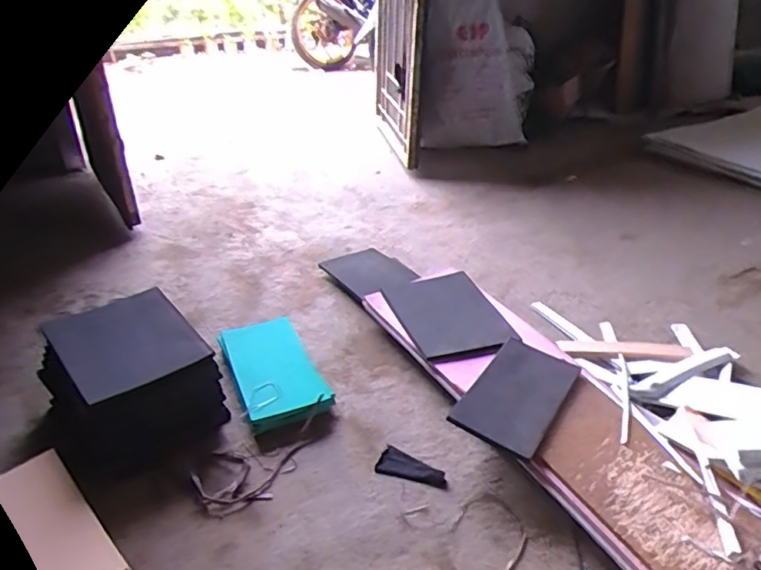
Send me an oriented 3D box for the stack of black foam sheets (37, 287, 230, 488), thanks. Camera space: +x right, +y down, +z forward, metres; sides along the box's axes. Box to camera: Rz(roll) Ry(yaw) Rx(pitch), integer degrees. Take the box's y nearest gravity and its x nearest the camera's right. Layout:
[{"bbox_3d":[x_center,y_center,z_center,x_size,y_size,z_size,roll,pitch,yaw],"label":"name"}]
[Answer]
[{"bbox_3d":[-0.475,0.174,1.063,0.268,0.158,0.308,-21,38,-29],"label":"stack of black foam sheets"}]

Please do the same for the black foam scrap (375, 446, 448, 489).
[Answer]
[{"bbox_3d":[0.057,0.317,0.985,0.122,0.008,0.050,9,51,13],"label":"black foam scrap"}]

